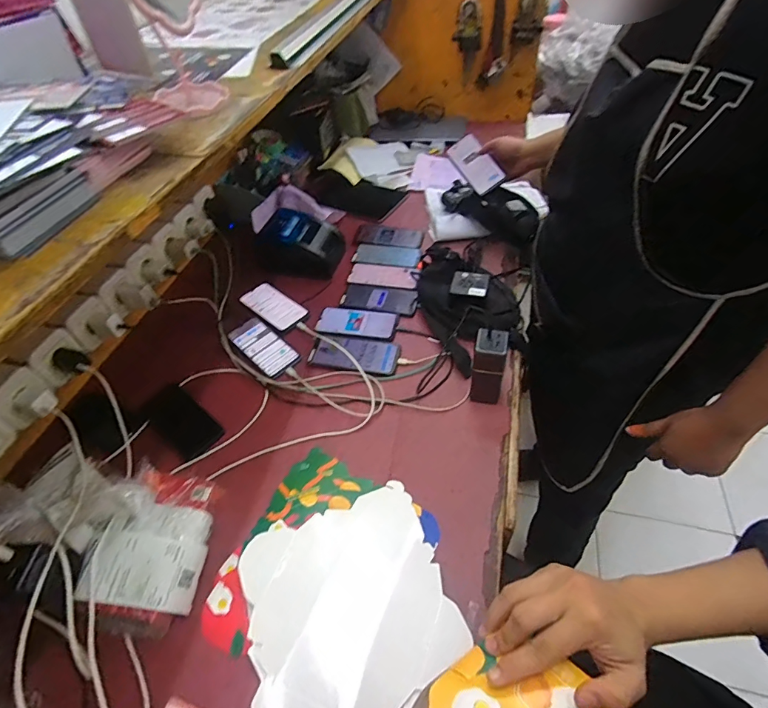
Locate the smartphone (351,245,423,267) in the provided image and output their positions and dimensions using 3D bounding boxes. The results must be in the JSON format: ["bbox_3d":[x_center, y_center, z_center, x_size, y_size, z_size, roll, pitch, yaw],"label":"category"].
[{"bbox_3d":[0.008,-0.238,1.030,0.159,0.011,0.070,5,49,10],"label":"smartphone"}]

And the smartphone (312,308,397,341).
[{"bbox_3d":[-0.056,-0.065,0.871,0.165,0.004,0.072,9,50,13],"label":"smartphone"}]

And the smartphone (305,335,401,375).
[{"bbox_3d":[-0.056,-0.002,0.810,0.165,0.009,0.074,5,49,10],"label":"smartphone"}]

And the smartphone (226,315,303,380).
[{"bbox_3d":[-0.241,-0.016,0.847,0.073,0.010,0.171,-37,55,-25],"label":"smartphone"}]

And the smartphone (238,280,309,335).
[{"bbox_3d":[-0.238,-0.106,0.922,0.171,0.005,0.081,34,59,30],"label":"smartphone"}]

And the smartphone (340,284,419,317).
[{"bbox_3d":[-0.007,-0.117,0.912,0.164,0.011,0.070,13,54,20],"label":"smartphone"}]

